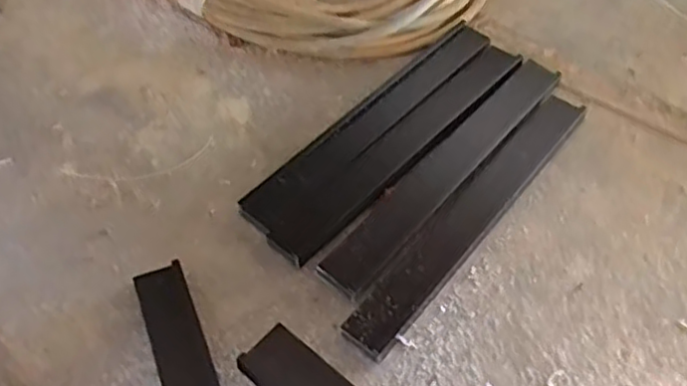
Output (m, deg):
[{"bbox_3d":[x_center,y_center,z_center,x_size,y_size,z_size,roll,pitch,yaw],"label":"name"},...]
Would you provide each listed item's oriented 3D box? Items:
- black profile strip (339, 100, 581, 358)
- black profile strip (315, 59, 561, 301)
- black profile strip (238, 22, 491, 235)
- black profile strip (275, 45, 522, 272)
[{"bbox_3d":[0.134,0.019,0.708,0.047,0.018,0.378,34,60,21],"label":"black profile strip"},{"bbox_3d":[0.115,-0.028,0.738,0.053,0.014,0.378,35,60,22],"label":"black profile strip"},{"bbox_3d":[0.037,-0.085,0.781,0.051,0.013,0.382,36,60,22],"label":"black profile strip"},{"bbox_3d":[0.069,-0.053,0.750,0.050,0.013,0.371,37,61,23],"label":"black profile strip"}]

